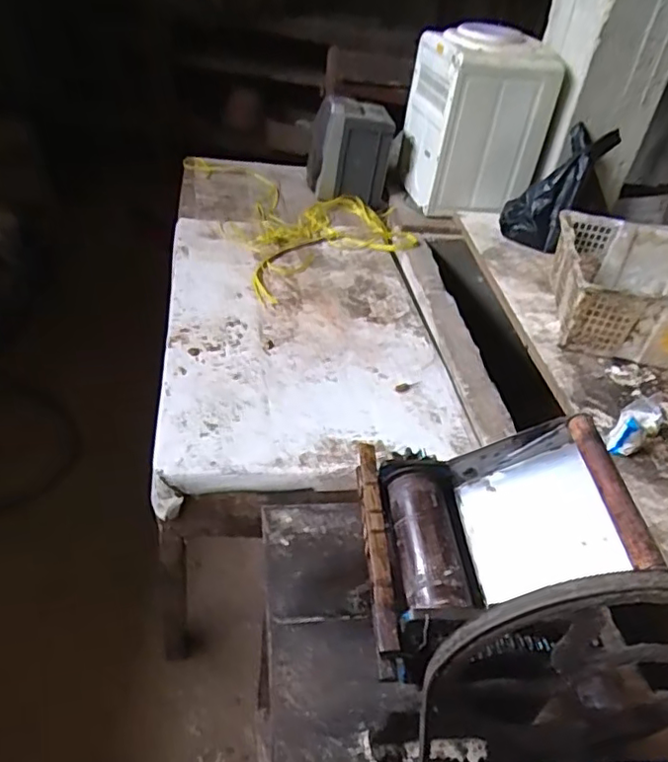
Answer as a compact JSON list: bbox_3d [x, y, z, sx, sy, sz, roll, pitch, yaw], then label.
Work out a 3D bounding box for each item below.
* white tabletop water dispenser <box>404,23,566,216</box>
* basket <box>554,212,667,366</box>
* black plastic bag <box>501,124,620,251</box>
[{"bbox_3d":[0.398,-0.750,1.686,0.356,0.412,0.356,4,40,-4],"label":"white tabletop water dispenser"},{"bbox_3d":[0.716,-0.180,1.277,0.470,0.170,0.342,10,39,3],"label":"basket"},{"bbox_3d":[0.589,-0.500,1.539,0.106,0.341,0.181,21,19,-49],"label":"black plastic bag"}]

